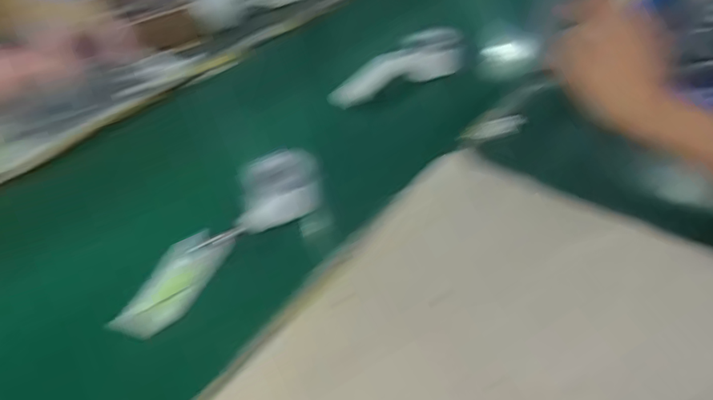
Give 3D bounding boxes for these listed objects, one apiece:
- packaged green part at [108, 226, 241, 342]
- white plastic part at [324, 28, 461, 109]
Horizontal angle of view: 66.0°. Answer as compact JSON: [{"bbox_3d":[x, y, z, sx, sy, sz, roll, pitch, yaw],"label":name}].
[{"bbox_3d":[-0.162,0.073,0.504,0.051,0.017,0.132,11,44,16],"label":"packaged green part"},{"bbox_3d":[0.061,-0.192,0.773,0.205,0.062,0.051,-25,46,-22],"label":"white plastic part"}]

